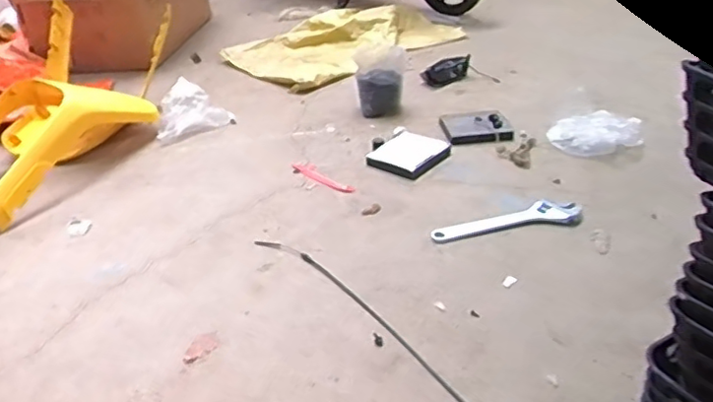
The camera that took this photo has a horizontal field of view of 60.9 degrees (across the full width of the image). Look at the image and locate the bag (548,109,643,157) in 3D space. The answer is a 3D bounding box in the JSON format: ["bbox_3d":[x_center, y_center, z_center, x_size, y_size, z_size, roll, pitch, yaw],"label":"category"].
[{"bbox_3d":[0.665,-0.190,1.690,0.245,0.079,0.171,10,34,19],"label":"bag"}]

